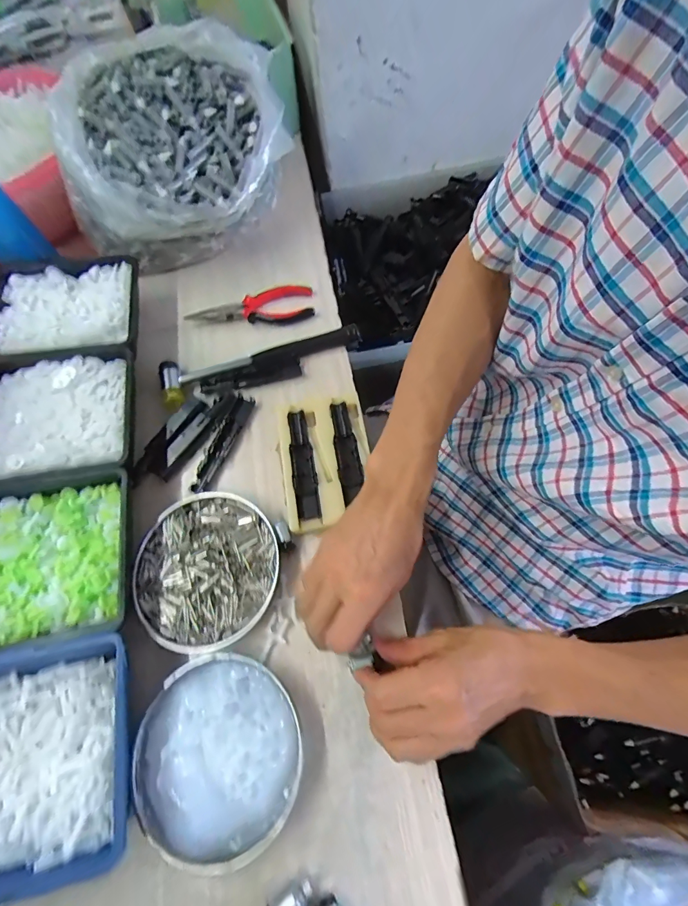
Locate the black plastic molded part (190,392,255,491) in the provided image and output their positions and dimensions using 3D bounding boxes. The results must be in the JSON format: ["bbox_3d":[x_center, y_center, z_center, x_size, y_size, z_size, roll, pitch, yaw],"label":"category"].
[{"bbox_3d":[-0.135,-0.013,0.419,0.024,0.006,0.115,23,70,12],"label":"black plastic molded part"}]

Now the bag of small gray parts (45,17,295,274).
[{"bbox_3d":[-0.210,-0.366,0.483,0.245,0.157,0.241,11,68,7],"label":"bag of small gray parts"}]

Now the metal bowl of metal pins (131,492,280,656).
[{"bbox_3d":[-0.126,0.107,0.358,0.129,0.023,0.134,-1,67,2],"label":"metal bowl of metal pins"}]

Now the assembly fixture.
[{"bbox_3d":[-0.020,0.005,0.397,0.090,0.022,0.142,-10,67,-2],"label":"assembly fixture"}]

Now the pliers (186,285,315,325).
[{"bbox_3d":[-0.118,-0.182,0.479,0.155,0.011,0.053,-7,66,-1],"label":"pliers"}]

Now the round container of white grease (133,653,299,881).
[{"bbox_3d":[-0.098,0.236,0.299,0.123,0.023,0.134,-1,67,2],"label":"round container of white grease"}]

